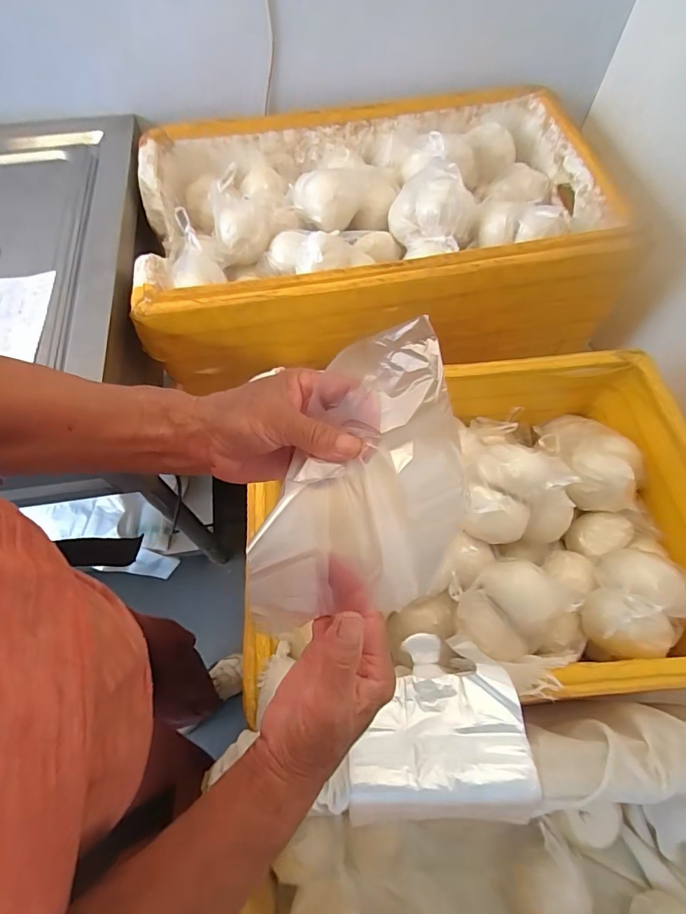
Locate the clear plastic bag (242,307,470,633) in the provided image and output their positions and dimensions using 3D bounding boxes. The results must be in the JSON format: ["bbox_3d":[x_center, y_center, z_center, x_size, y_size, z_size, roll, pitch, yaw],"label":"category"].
[{"bbox_3d":[0.000,0.019,0.277,0.143,0.040,0.166,-15,105,-1],"label":"clear plastic bag"}]

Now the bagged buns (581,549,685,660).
[{"bbox_3d":[0.346,0.177,0.529,0.095,0.072,0.121,30,66,15],"label":"bagged buns"}]

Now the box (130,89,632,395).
[{"bbox_3d":[0.043,-0.411,0.810,0.751,0.199,0.449,-9,62,-5],"label":"box"}]

